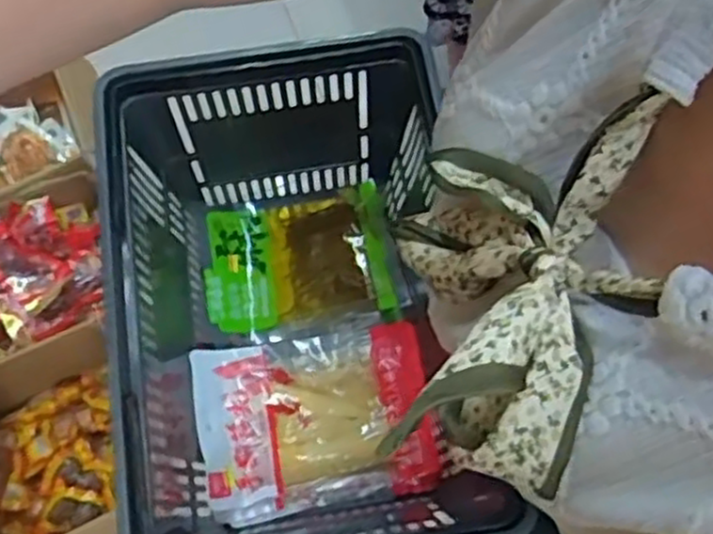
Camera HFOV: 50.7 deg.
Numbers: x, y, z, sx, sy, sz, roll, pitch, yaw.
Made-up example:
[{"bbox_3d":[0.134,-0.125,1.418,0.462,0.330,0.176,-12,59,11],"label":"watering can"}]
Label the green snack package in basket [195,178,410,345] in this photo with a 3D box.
[{"bbox_3d":[-0.069,-0.010,0.871,0.223,0.044,0.166,-11,72,-5],"label":"green snack package in basket"}]

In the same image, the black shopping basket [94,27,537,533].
[{"bbox_3d":[-0.067,0.056,0.744,0.297,0.236,0.450,-7,71,-3],"label":"black shopping basket"}]

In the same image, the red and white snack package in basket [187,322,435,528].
[{"bbox_3d":[-0.044,0.162,0.809,0.245,0.047,0.186,-9,72,-4],"label":"red and white snack package in basket"}]

